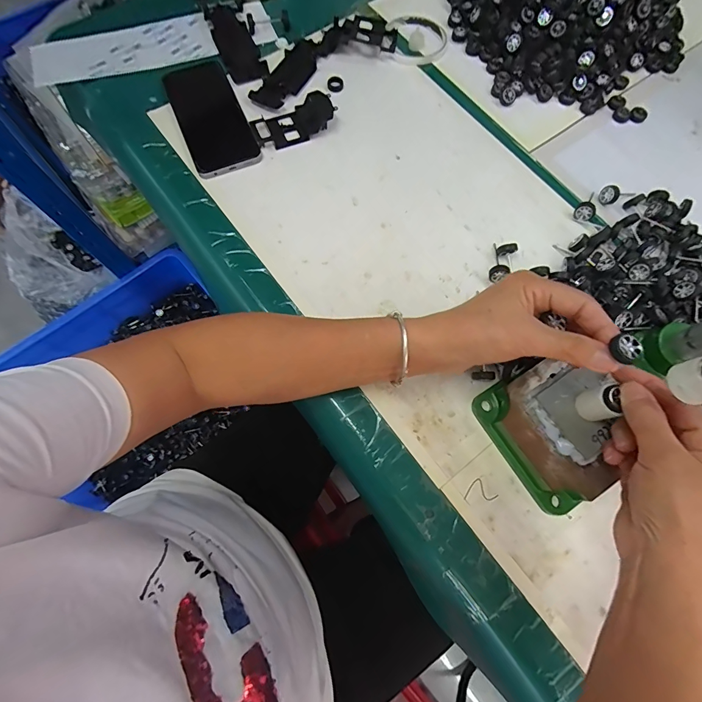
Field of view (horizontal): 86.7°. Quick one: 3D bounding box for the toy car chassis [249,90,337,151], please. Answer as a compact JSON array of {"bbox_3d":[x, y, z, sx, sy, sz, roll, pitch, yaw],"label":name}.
[{"bbox_3d":[-0.067,-0.269,0.433,0.096,0.013,0.048,-28,75,-9],"label":"toy car chassis"}]

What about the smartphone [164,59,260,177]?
[{"bbox_3d":[-0.167,-0.278,0.438,0.075,0.010,0.174,-23,74,-8],"label":"smartphone"}]

